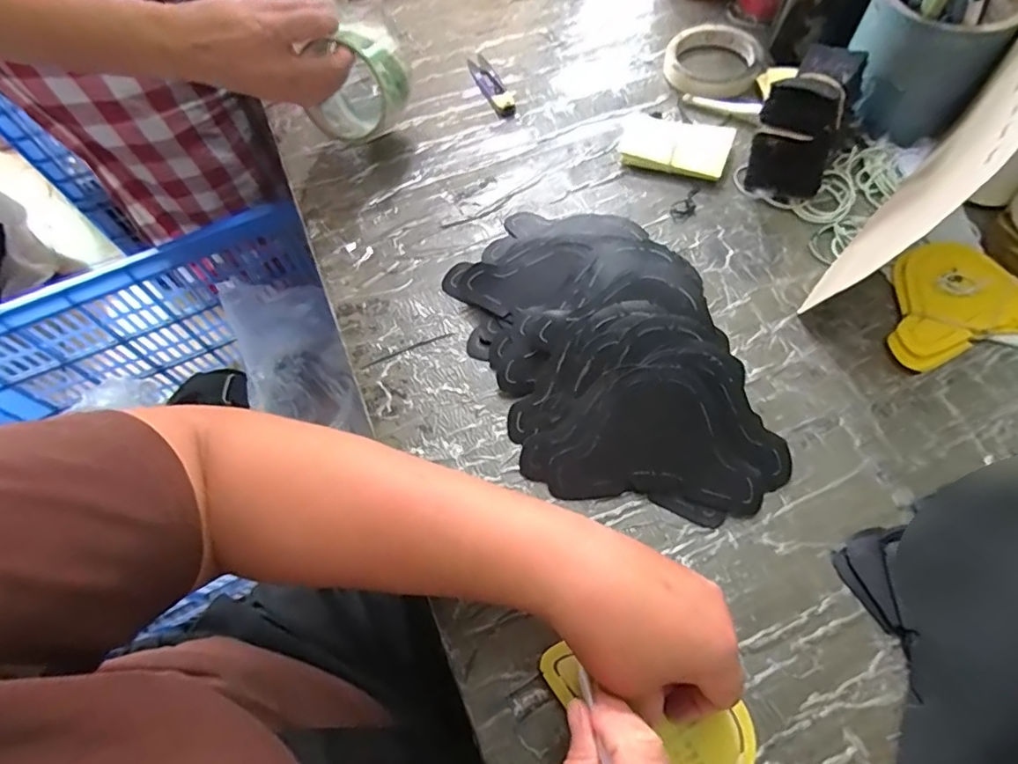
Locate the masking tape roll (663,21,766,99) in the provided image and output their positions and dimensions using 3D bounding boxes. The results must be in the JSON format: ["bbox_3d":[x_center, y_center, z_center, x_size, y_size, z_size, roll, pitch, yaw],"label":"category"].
[{"bbox_3d":[0.204,-0.331,0.556,0.094,0.021,0.112,-12,62,-4],"label":"masking tape roll"}]

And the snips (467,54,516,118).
[{"bbox_3d":[-0.019,-0.310,0.568,0.024,0.009,0.104,-20,63,-9],"label":"snips"}]

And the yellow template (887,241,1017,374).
[{"bbox_3d":[0.343,-0.065,0.418,0.138,0.019,0.091,-15,62,-6],"label":"yellow template"}]

